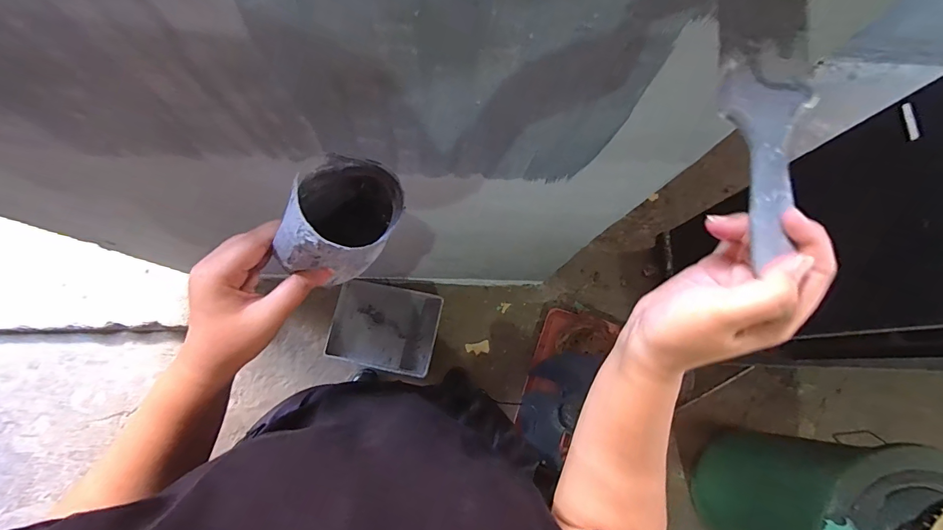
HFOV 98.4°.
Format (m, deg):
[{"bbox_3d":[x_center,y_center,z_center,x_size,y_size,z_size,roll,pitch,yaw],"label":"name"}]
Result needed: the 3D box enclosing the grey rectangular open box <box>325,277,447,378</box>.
[{"bbox_3d":[-0.300,0.215,1.414,0.360,0.068,0.287,12,77,2],"label":"grey rectangular open box"}]

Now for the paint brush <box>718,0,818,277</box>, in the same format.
[{"bbox_3d":[0.183,-0.103,0.255,0.047,0.026,0.198,-1,90,-2],"label":"paint brush"}]

